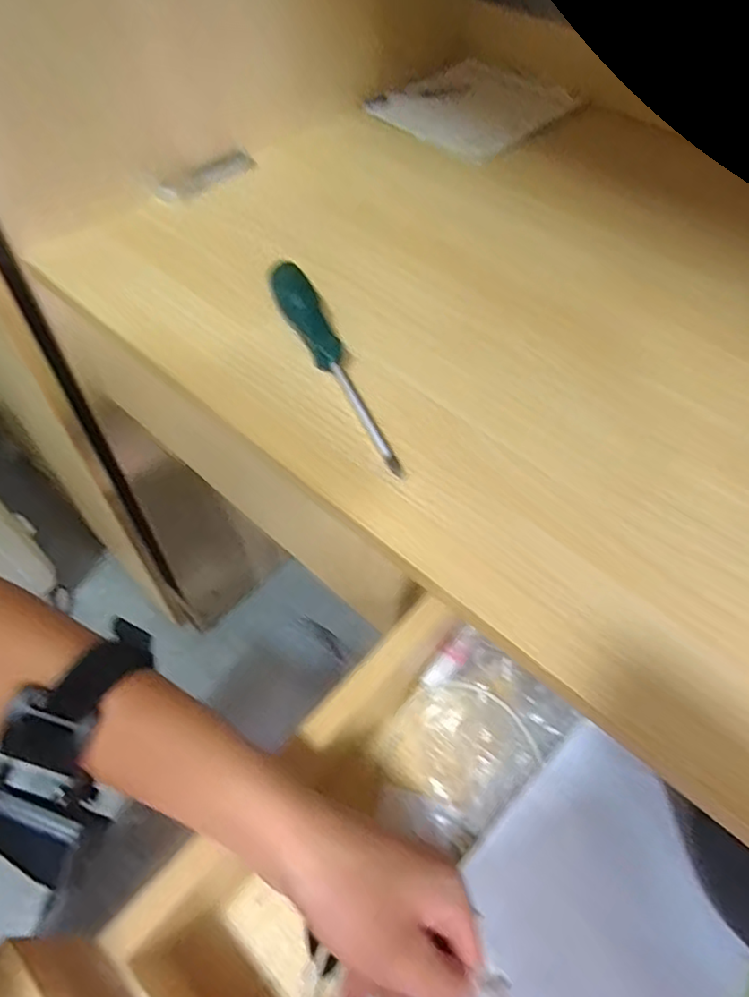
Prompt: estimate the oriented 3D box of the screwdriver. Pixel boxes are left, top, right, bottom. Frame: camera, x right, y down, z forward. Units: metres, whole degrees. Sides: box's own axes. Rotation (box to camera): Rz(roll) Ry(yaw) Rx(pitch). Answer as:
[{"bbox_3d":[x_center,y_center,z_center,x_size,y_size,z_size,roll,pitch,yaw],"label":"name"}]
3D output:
[{"bbox_3d":[-0.027,-0.091,0.401,0.026,0.026,0.183,-21,58,-15],"label":"screwdriver"}]

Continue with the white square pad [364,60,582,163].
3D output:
[{"bbox_3d":[0.110,-0.421,0.644,0.154,0.015,0.193,37,62,22],"label":"white square pad"}]

